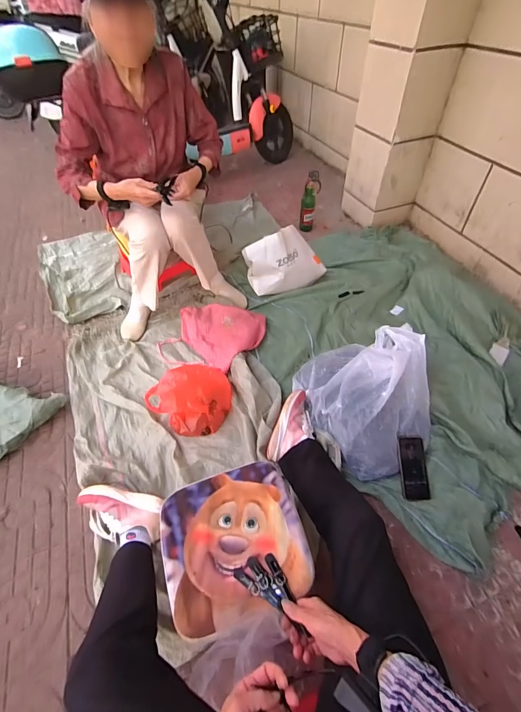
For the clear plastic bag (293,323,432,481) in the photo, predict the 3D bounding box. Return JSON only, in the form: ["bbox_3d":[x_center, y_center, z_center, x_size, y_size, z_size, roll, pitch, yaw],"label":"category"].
[{"bbox_3d":[0.338,0.111,1.022,0.373,0.162,0.423,-13,50,-10],"label":"clear plastic bag"}]

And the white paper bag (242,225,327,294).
[{"bbox_3d":[0.105,-0.389,1.418,0.305,0.237,0.156,-21,52,-17],"label":"white paper bag"}]

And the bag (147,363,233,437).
[{"bbox_3d":[-0.219,0.134,1.062,0.249,0.148,0.175,-7,50,-6],"label":"bag"}]

